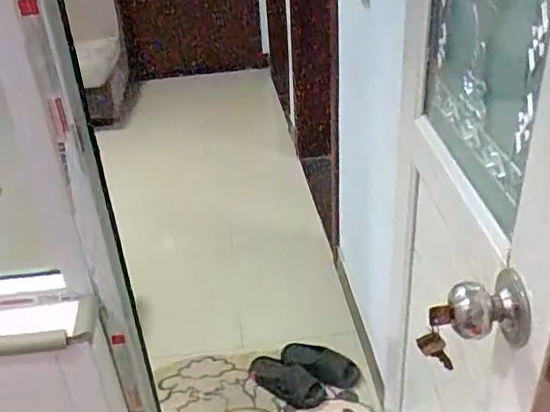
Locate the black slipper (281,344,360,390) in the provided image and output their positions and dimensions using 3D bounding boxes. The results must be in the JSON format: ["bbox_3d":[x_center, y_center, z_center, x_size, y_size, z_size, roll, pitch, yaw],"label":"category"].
[{"bbox_3d":[0.144,0.498,1.856,0.267,0.051,0.100,13,36,27],"label":"black slipper"}]

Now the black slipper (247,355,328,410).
[{"bbox_3d":[0.040,0.548,1.832,0.256,0.062,0.114,19,39,34],"label":"black slipper"}]

